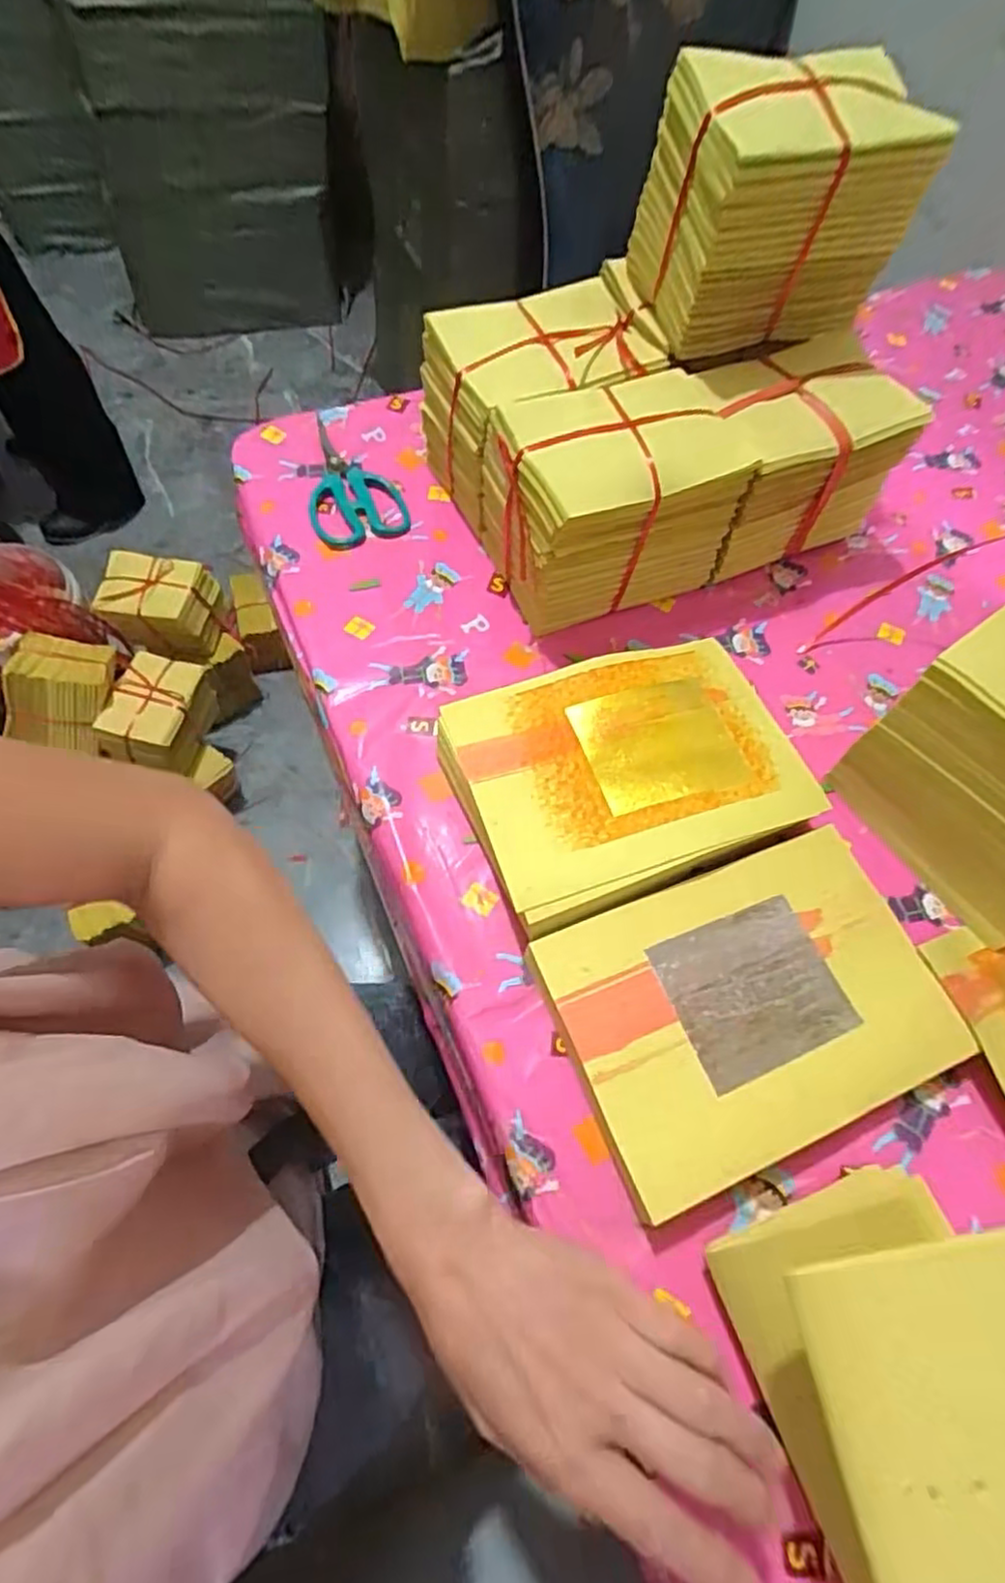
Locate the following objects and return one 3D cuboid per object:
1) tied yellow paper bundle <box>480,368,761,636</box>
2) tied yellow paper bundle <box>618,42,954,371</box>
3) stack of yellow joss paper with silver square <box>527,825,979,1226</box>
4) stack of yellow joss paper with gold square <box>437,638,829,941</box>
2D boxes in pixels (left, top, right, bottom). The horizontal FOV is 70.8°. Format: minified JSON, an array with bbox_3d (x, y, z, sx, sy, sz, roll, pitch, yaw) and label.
[{"bbox_3d":[0.083,-0.223,0.559,0.170,0.131,0.124,-18,66,-12],"label":"tied yellow paper bundle"},{"bbox_3d":[0.197,-0.431,0.525,0.160,0.146,0.126,-9,64,-8],"label":"tied yellow paper bundle"},{"bbox_3d":[0.149,0.130,0.436,0.225,0.033,0.158,-18,66,-12],"label":"stack of yellow joss paper with silver square"},{"bbox_3d":[0.085,-0.014,0.498,0.227,0.051,0.170,-20,66,-13],"label":"stack of yellow joss paper with gold square"}]

